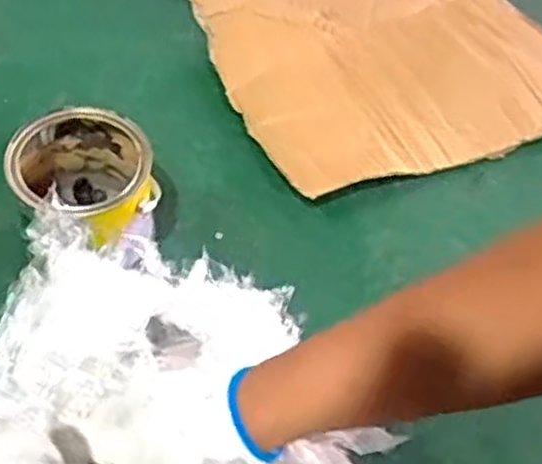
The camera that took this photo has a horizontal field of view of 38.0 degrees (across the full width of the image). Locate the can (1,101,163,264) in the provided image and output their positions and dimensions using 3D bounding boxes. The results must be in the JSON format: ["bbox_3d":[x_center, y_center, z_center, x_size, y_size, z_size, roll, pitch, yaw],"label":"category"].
[{"bbox_3d":[-0.217,-0.046,0.931,0.156,0.144,0.148,3,54,-5],"label":"can"}]

